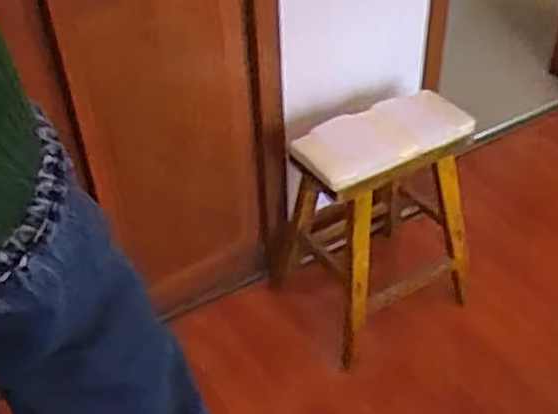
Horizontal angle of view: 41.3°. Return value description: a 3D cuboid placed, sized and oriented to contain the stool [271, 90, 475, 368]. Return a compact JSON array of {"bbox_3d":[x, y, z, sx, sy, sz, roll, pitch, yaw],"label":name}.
[{"bbox_3d":[0.236,0.021,1.714,0.414,0.526,0.335,-26,46,-21],"label":"stool"}]

